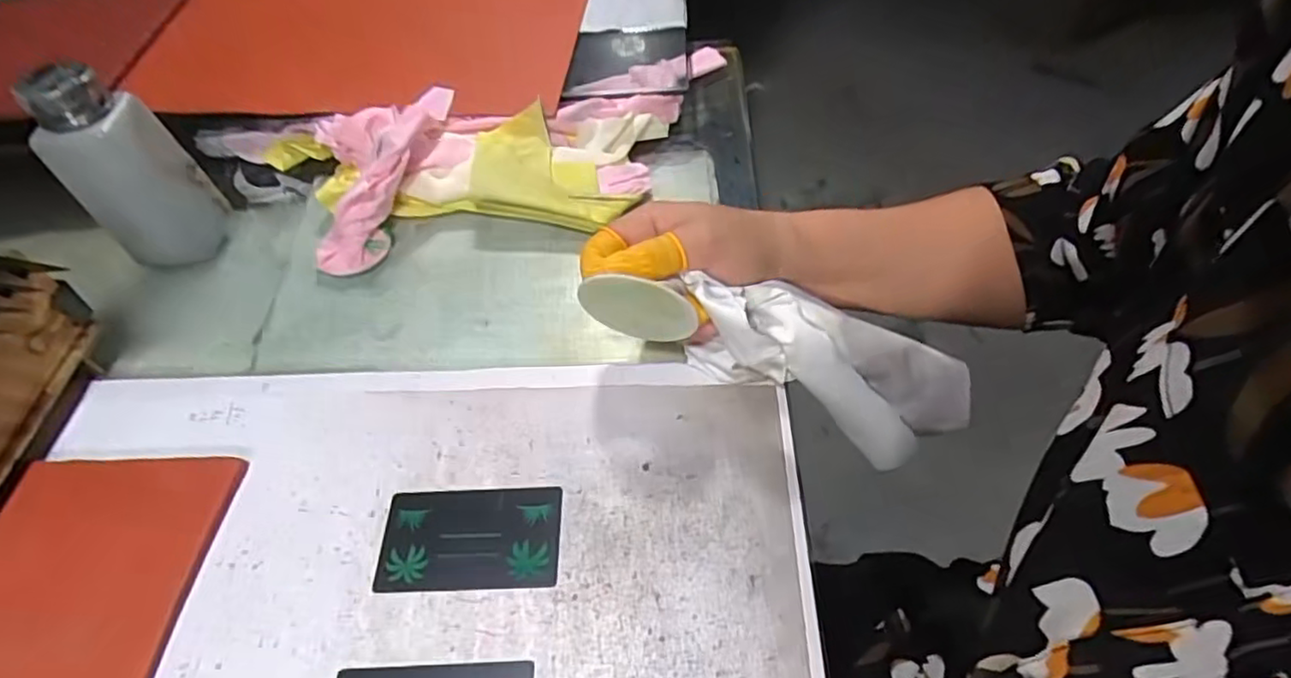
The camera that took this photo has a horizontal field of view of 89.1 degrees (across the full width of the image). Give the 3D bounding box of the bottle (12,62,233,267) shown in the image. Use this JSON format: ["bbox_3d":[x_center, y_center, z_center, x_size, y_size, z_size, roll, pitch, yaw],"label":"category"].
[{"bbox_3d":[-0.322,-0.104,0.412,0.049,0.129,0.050,2,53,8],"label":"bottle"}]

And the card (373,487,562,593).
[{"bbox_3d":[-0.085,0.096,0.317,0.086,0.004,0.049,-3,53,4],"label":"card"}]

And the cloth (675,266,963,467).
[{"bbox_3d":[0.101,0.018,0.360,0.183,0.066,0.042,23,51,-20],"label":"cloth"}]

